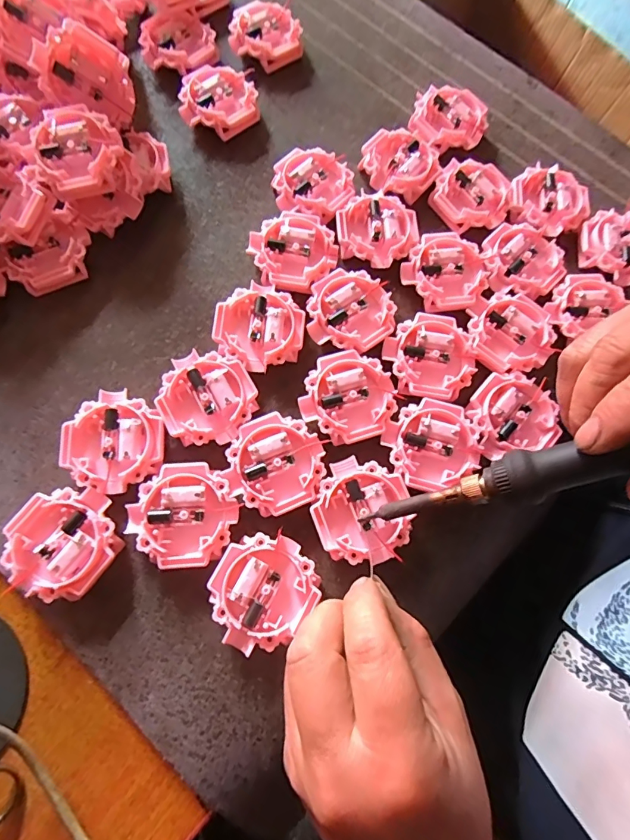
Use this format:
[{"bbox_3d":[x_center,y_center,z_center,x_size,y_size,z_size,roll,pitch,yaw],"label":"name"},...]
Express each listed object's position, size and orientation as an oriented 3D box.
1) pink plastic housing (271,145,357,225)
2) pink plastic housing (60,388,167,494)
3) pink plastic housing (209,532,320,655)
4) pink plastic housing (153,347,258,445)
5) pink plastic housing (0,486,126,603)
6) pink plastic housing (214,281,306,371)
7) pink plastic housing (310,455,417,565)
[{"bbox_3d":[0.000,-0.159,0.292,0.052,0.014,0.052,1,74,-3],"label":"pink plastic housing"},{"bbox_3d":[-0.109,0.012,0.237,0.051,0.014,0.054,1,74,-3],"label":"pink plastic housing"},{"bbox_3d":[-0.027,0.087,0.220,0.049,0.015,0.054,29,75,5],"label":"pink plastic housing"},{"bbox_3d":[-0.060,-0.011,0.246,0.051,0.014,0.051,1,74,-3],"label":"pink plastic housing"},{"bbox_3d":[-0.128,0.062,0.224,0.054,0.018,0.054,0,74,-2],"label":"pink plastic housing"},{"bbox_3d":[-0.033,-0.056,0.260,0.050,0.014,0.054,1,74,-3],"label":"pink plastic housing"},{"bbox_3d":[0.025,0.047,0.231,0.050,0.008,0.054,0,74,-2],"label":"pink plastic housing"}]

